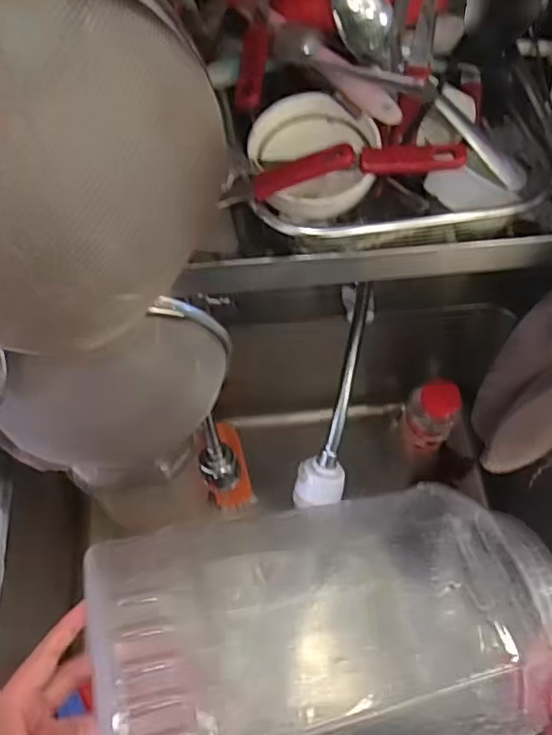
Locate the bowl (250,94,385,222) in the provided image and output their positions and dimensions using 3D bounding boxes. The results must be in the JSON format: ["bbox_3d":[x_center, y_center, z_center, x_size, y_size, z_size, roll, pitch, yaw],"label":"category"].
[{"bbox_3d":[0.026,-0.143,0.397,0.082,0.034,0.084,0,61,0],"label":"bowl"}]

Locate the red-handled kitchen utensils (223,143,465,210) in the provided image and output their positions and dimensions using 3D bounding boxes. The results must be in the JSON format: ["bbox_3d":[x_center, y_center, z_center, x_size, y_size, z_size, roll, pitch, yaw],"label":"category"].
[{"bbox_3d":[0.041,-0.122,0.377,0.150,0.038,0.020,-2,61,-2],"label":"red-handled kitchen utensils"}]

